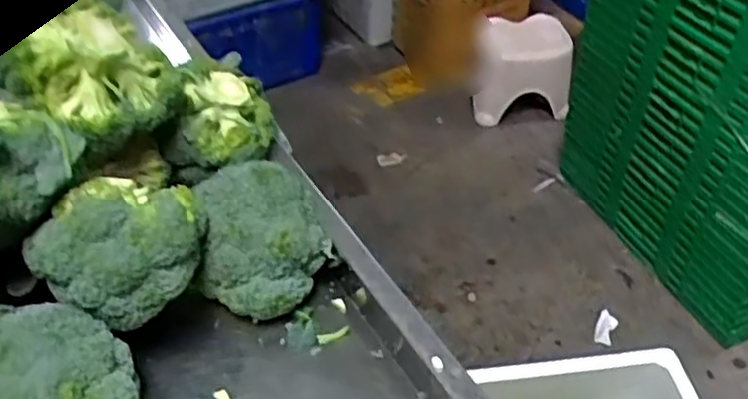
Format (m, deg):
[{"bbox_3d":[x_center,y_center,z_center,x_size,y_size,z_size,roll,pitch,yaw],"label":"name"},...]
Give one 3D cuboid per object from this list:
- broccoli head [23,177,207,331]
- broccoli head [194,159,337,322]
[{"bbox_3d":[-0.169,0.030,0.485,0.109,0.085,0.069,-29,50,-27],"label":"broccoli head"},{"bbox_3d":[-0.083,0.033,0.559,0.096,0.106,0.098,2,43,1],"label":"broccoli head"}]

